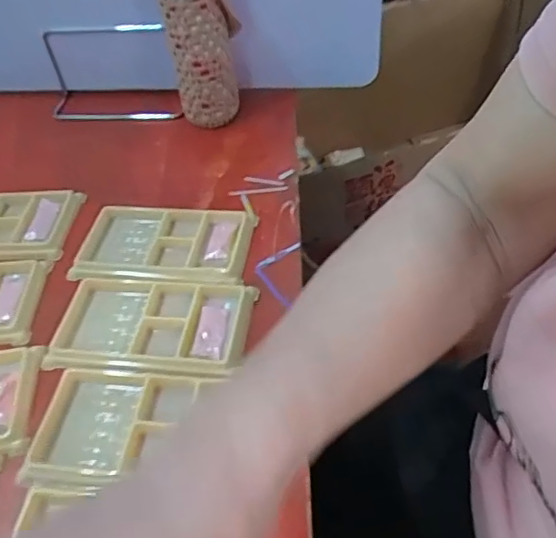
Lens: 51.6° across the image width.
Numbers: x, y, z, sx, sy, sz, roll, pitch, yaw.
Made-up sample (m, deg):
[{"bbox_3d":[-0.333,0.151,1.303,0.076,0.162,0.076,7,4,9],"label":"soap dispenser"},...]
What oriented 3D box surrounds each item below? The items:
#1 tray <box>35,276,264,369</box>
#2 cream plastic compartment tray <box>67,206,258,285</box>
[{"bbox_3d":[-0.089,0.037,0.410,0.136,0.010,0.076,1,47,7],"label":"tray"},{"bbox_3d":[-0.091,-0.020,0.464,0.133,0.014,0.077,2,47,8],"label":"cream plastic compartment tray"}]

